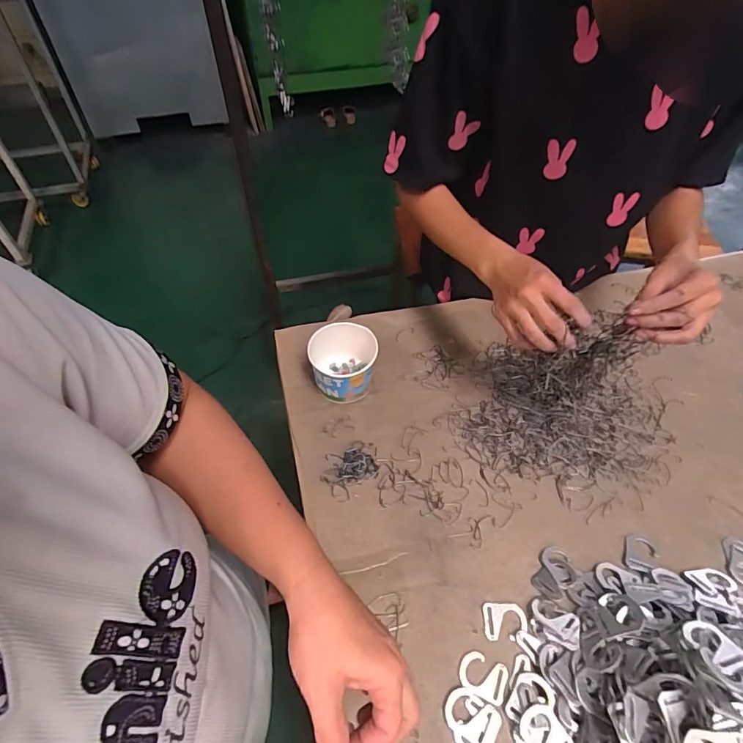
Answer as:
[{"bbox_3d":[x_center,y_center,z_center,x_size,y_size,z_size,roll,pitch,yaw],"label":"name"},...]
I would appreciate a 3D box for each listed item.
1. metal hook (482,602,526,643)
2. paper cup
[{"bbox_3d":[0.138,0.259,0.462,0.044,0.004,0.034,1,51,-1],"label":"metal hook"},{"bbox_3d":[-0.037,-0.009,0.625,0.085,0.072,0.093,1,51,-1],"label":"paper cup"}]

